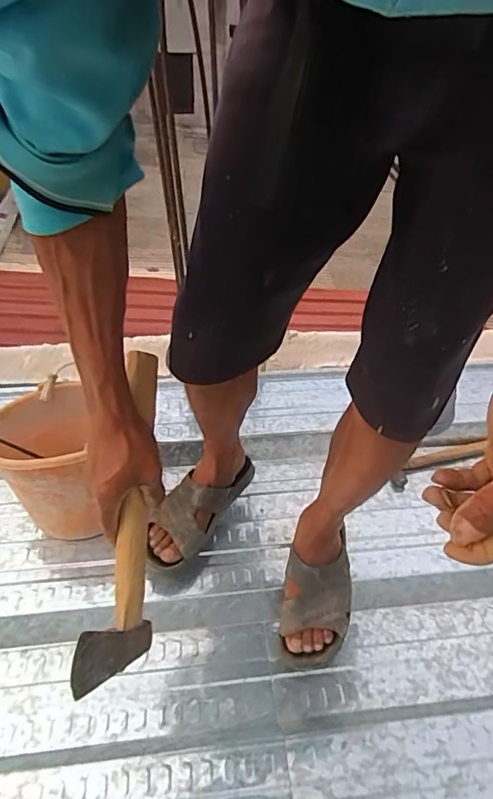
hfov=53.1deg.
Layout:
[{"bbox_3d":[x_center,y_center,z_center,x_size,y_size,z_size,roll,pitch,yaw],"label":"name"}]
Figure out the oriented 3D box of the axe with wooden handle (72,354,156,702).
[{"bbox_3d":[-0.122,0.114,0.521,0.047,0.096,0.331,4,81,2],"label":"axe with wooden handle"}]

